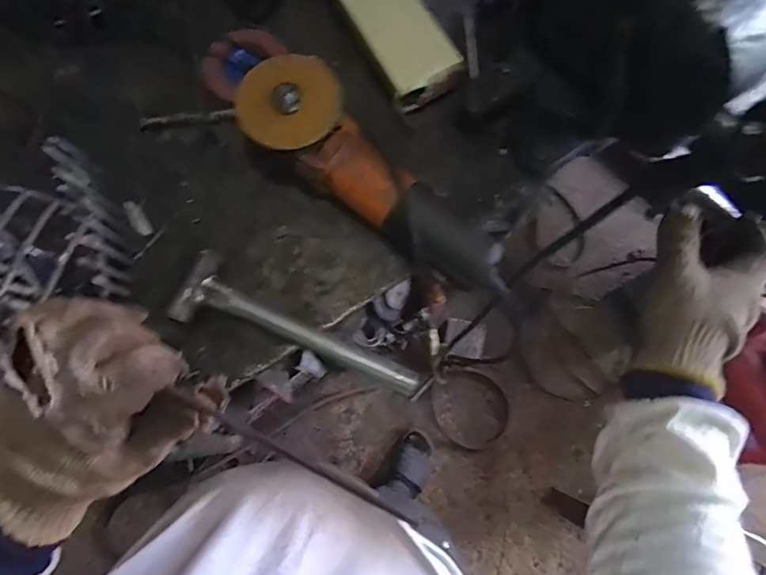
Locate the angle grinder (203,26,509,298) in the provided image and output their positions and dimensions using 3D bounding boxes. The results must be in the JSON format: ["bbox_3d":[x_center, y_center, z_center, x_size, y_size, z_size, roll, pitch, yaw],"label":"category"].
[{"bbox_3d":[-0.014,-0.106,0.448,0.308,0.084,0.085,40,77,-6],"label":"angle grinder"}]

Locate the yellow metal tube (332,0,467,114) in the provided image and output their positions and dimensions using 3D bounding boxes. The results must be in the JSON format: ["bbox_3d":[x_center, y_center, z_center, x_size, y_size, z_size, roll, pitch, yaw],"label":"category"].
[{"bbox_3d":[-0.014,-0.324,0.525,0.086,0.037,0.276,-28,77,-8],"label":"yellow metal tube"}]

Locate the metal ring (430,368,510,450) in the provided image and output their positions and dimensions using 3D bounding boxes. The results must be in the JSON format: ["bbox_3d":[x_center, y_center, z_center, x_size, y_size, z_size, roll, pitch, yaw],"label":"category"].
[{"bbox_3d":[0.239,0.335,1.314,0.240,0.021,0.203,35,75,-1],"label":"metal ring"}]

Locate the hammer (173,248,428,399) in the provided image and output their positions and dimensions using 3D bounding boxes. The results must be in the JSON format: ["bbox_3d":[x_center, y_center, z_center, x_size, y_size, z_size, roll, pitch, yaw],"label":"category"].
[{"bbox_3d":[-0.081,0.049,0.442,0.236,0.031,0.065,26,76,6],"label":"hammer"}]

